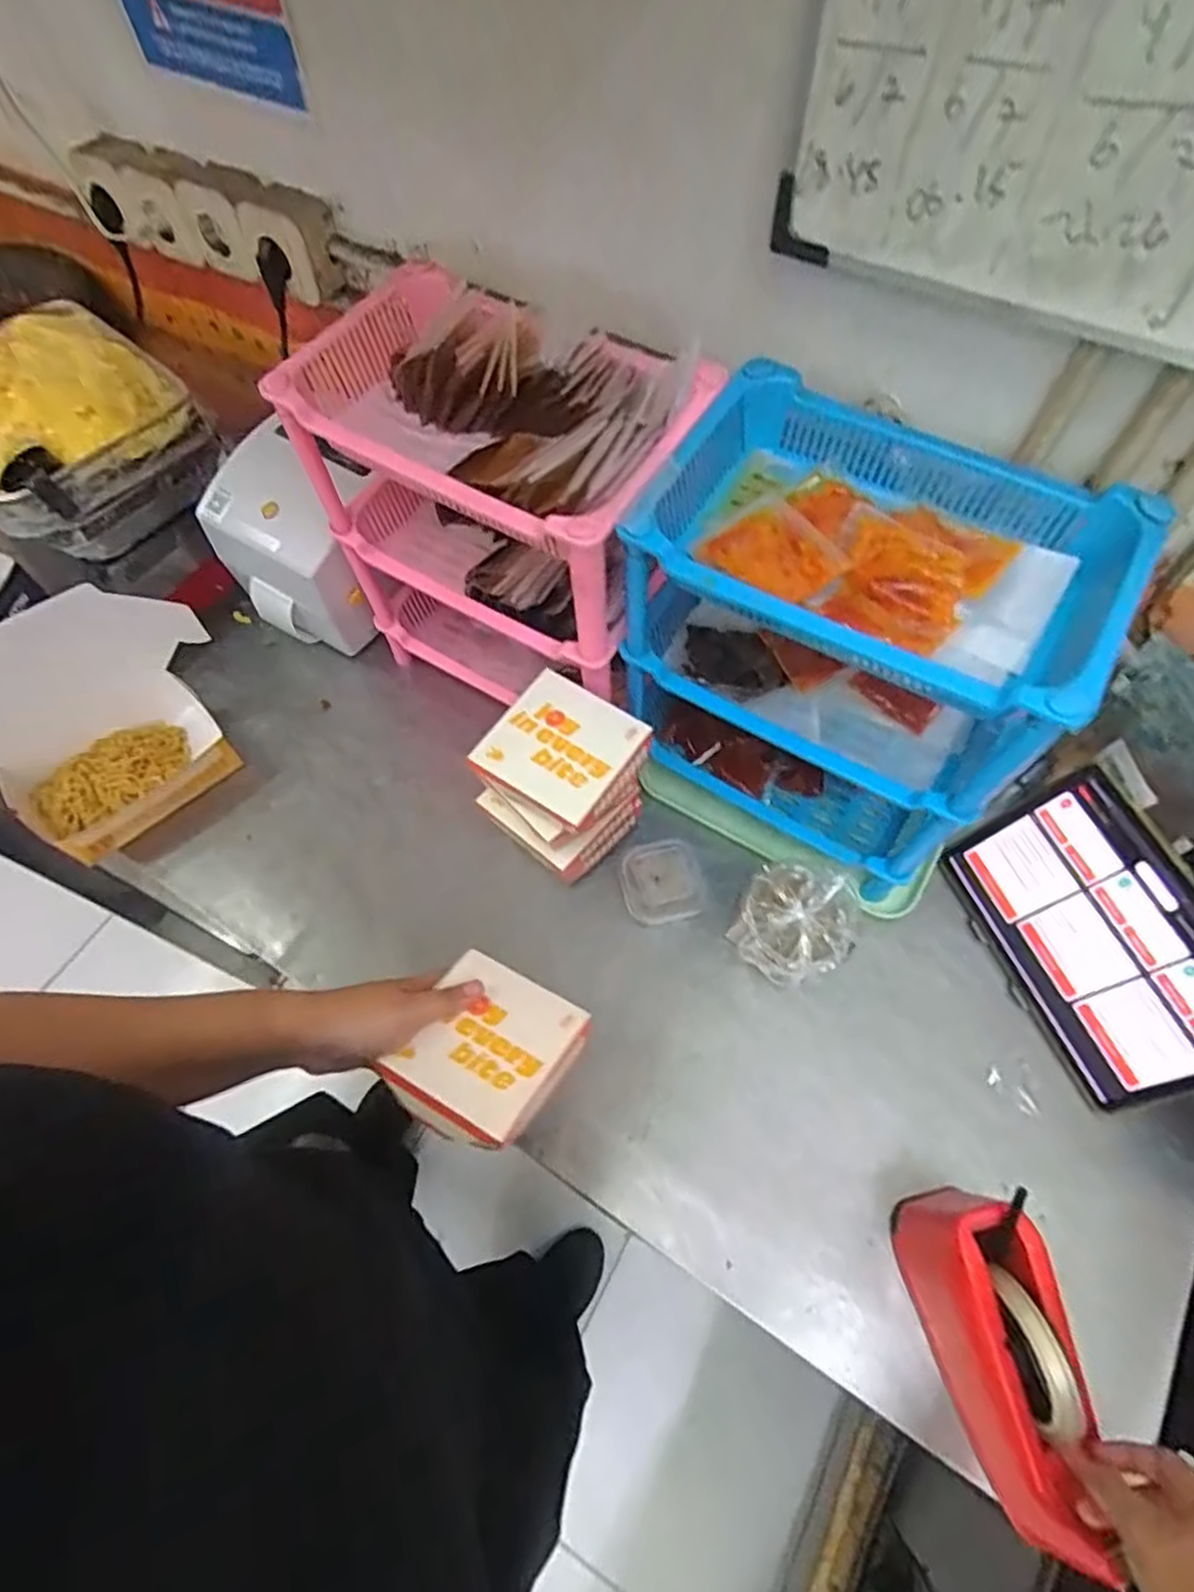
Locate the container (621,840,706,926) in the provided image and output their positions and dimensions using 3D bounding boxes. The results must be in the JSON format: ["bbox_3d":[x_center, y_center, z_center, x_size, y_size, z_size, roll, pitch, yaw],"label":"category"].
[{"bbox_3d":[0.063,0.085,0.692,0.079,0.036,0.080,-8,63,-3],"label":"container"}]

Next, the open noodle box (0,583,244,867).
[{"bbox_3d":[-0.496,-0.060,0.705,0.284,0.171,0.158,-39,69,-18],"label":"open noodle box"}]

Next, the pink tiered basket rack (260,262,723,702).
[{"bbox_3d":[-0.085,-0.239,0.696,0.329,0.384,0.197,30,67,14],"label":"pink tiered basket rack"}]

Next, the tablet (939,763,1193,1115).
[{"bbox_3d":[0.424,0.123,0.608,0.010,0.170,0.248,1,55,-37],"label":"tablet"}]

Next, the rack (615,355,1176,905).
[{"bbox_3d":[0.198,-0.116,0.613,0.302,0.328,0.221,30,67,14],"label":"rack"}]

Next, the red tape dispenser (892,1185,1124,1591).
[{"bbox_3d":[0.286,0.395,0.498,0.069,0.092,0.205,-11,63,-5],"label":"red tape dispenser"}]

